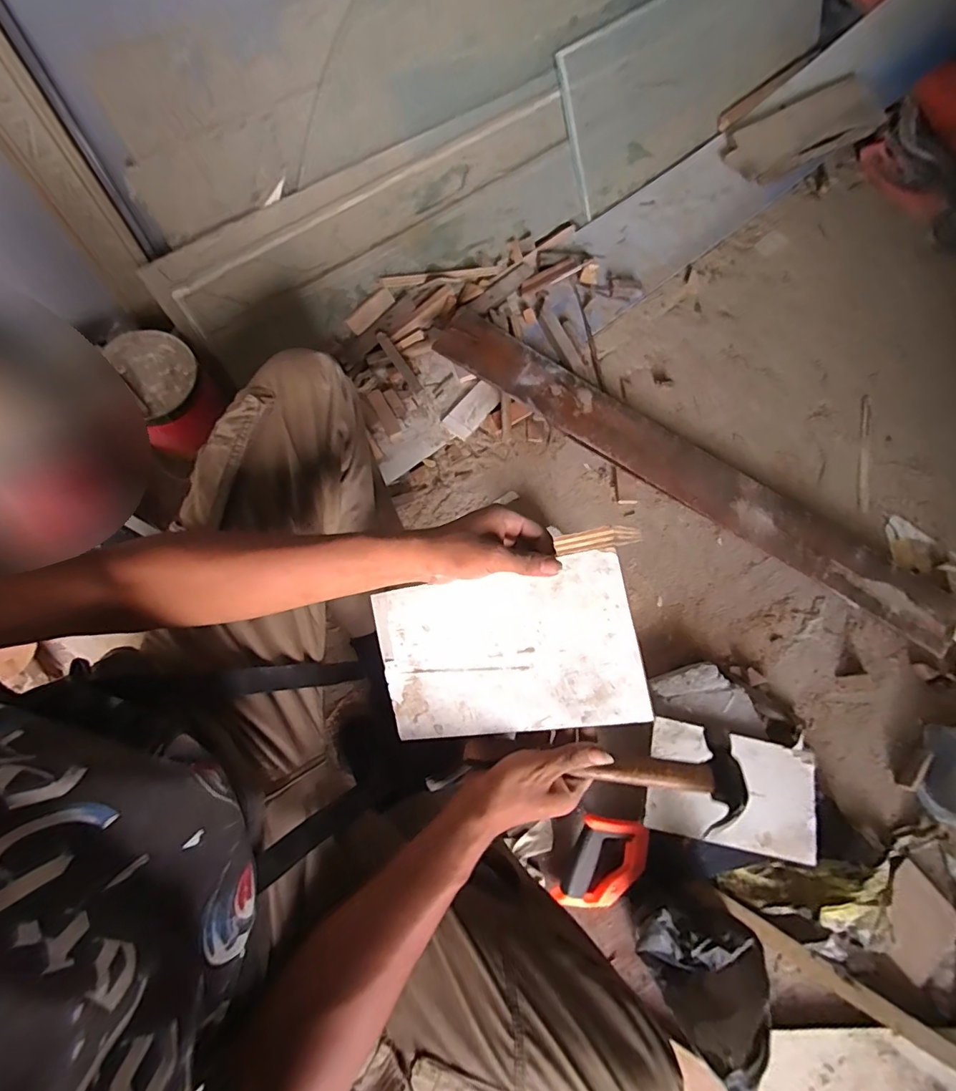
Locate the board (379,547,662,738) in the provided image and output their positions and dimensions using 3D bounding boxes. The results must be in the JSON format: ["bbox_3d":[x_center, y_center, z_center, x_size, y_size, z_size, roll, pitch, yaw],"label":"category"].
[{"bbox_3d":[0.020,0.099,0.449,0.241,0.005,0.144,-13,85,21],"label":"board"}]

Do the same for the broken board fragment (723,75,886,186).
[{"bbox_3d":[0.826,-1.049,1.228,0.462,0.046,0.159,-30,74,-11],"label":"broken board fragment"}]

